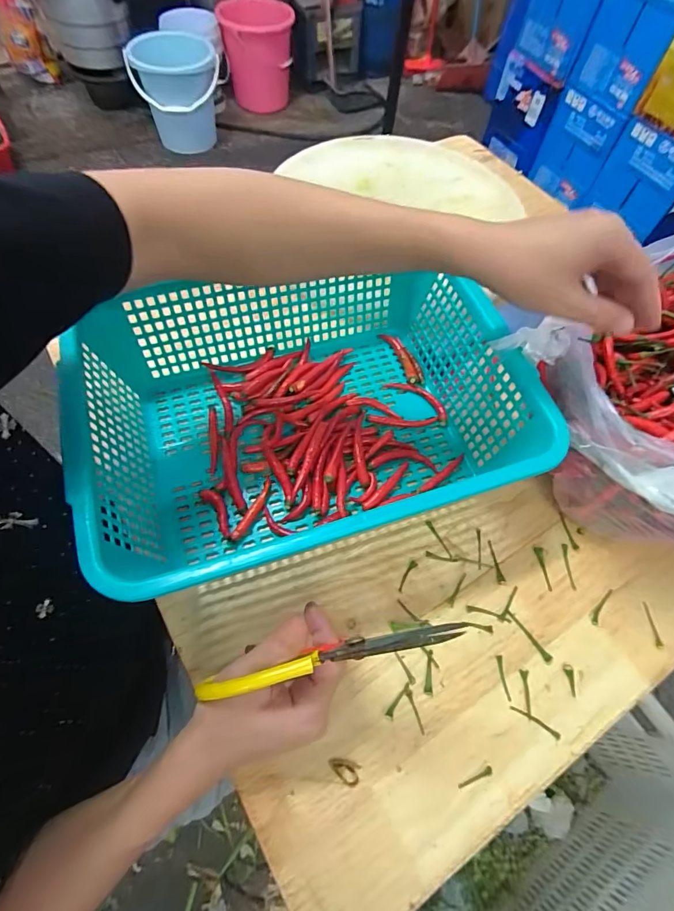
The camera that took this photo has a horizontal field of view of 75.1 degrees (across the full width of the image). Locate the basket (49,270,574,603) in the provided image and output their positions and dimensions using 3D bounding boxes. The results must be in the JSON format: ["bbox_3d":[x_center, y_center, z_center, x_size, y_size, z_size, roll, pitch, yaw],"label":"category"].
[{"bbox_3d":[-0.025,-0.044,0.426,0.369,0.116,0.284,-15,64,-11],"label":"basket"}]

